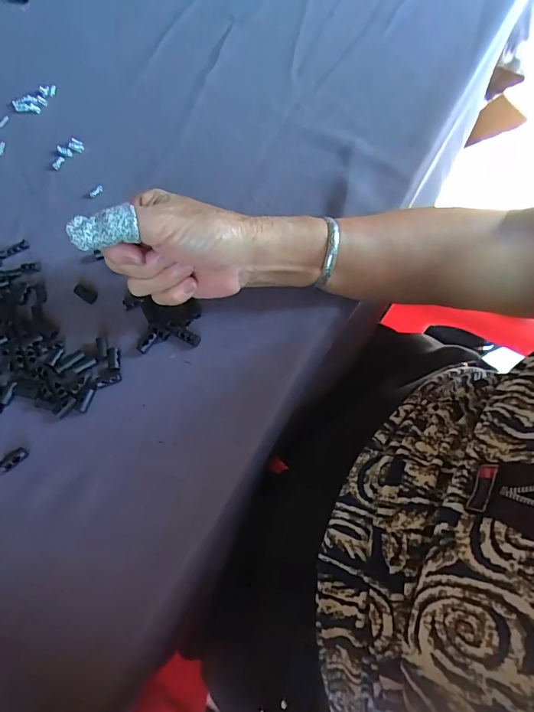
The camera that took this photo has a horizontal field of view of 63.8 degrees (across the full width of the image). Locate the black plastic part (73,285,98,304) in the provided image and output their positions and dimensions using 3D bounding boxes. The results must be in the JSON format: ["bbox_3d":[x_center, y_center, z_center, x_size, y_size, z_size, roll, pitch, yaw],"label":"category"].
[{"bbox_3d":[-0.155,-0.054,0.364,0.023,0.004,0.010,28,69,11],"label":"black plastic part"}]

